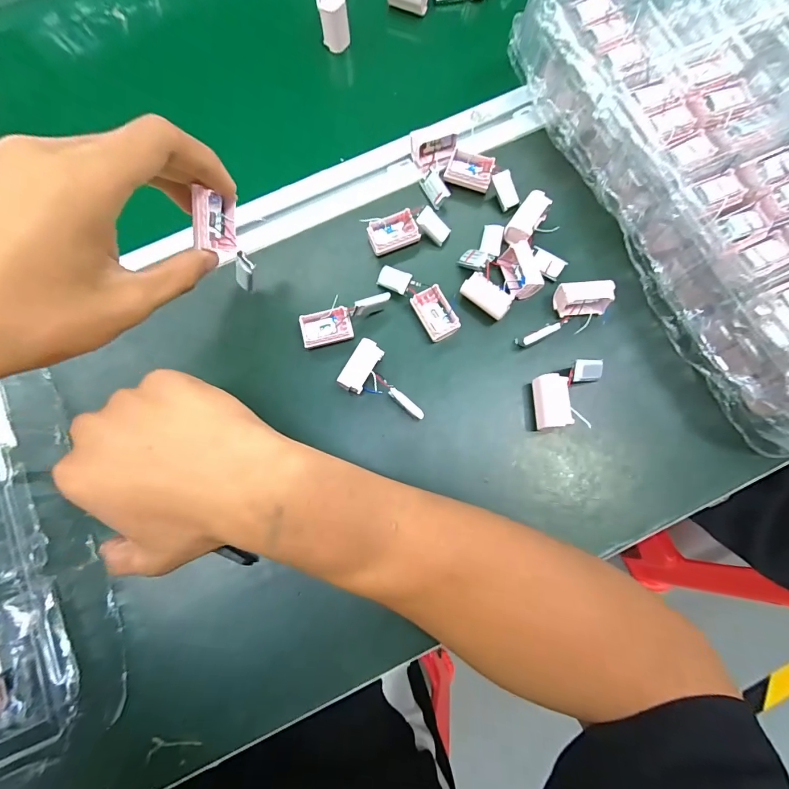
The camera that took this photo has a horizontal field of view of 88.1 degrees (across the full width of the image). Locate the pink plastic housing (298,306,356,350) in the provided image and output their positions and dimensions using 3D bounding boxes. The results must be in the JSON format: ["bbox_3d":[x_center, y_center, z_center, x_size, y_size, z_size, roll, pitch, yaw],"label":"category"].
[{"bbox_3d":[-0.047,-0.045,0.284,0.034,0.015,0.023,-12,78,-3],"label":"pink plastic housing"}]

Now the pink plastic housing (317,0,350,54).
[{"bbox_3d":[-0.050,-0.311,0.340,0.022,0.039,0.015,-2,78,-1],"label":"pink plastic housing"}]

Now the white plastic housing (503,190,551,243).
[{"bbox_3d":[0.094,-0.123,0.291,0.018,0.019,0.038,32,79,6],"label":"white plastic housing"}]

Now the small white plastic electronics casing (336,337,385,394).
[{"bbox_3d":[-0.022,-0.017,0.273,0.018,0.019,0.035,31,79,6],"label":"small white plastic electronics casing"}]

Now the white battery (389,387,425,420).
[{"bbox_3d":[0.008,0.007,0.270,0.027,0.012,0.007,40,80,8],"label":"white battery"}]

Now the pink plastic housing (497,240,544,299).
[{"bbox_3d":[0.088,-0.085,0.285,0.018,0.020,0.035,-17,78,-4],"label":"pink plastic housing"}]

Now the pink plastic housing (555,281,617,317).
[{"bbox_3d":[0.129,-0.065,0.280,0.033,0.023,0.018,0,78,0],"label":"pink plastic housing"}]

